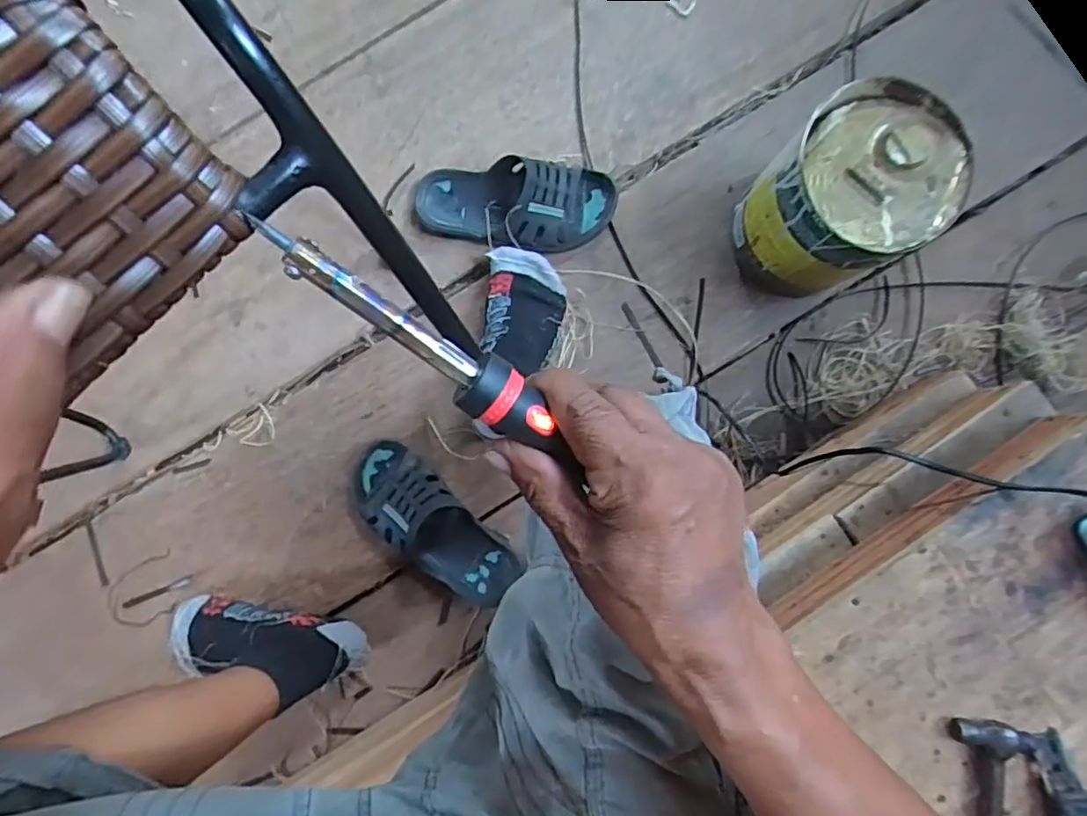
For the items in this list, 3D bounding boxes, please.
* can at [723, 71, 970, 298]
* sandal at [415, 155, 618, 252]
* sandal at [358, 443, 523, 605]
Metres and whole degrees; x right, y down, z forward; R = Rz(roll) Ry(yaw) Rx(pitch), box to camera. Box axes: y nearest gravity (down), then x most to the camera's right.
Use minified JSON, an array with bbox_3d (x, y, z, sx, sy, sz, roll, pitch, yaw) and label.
[{"bbox_3d":[0.314,-0.224,0.671,0.150,0.201,0.164,0,89,-1],"label":"can"},{"bbox_3d":[-0.036,-0.250,0.742,0.241,0.065,0.109,4,89,-1],"label":"sandal"},{"bbox_3d":[-0.143,0.133,0.727,0.216,0.063,0.100,44,89,-1],"label":"sandal"}]

